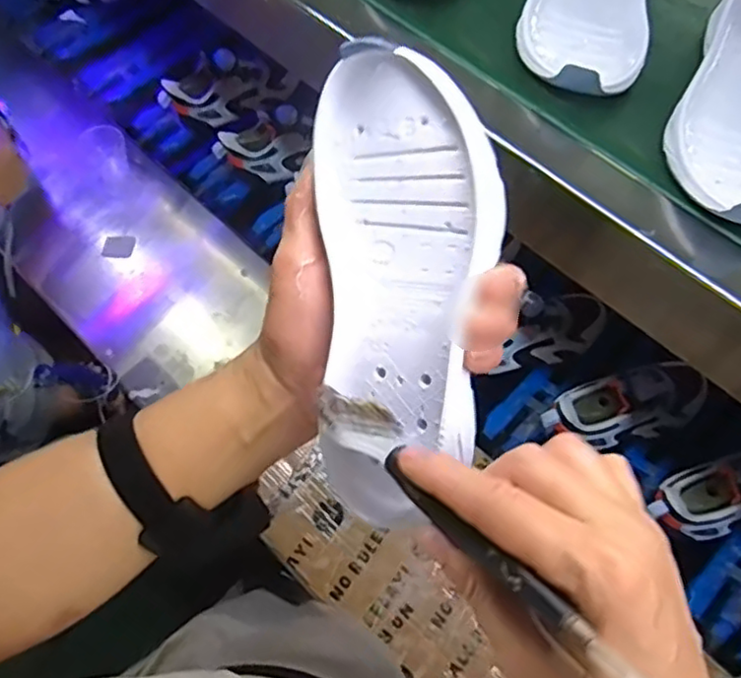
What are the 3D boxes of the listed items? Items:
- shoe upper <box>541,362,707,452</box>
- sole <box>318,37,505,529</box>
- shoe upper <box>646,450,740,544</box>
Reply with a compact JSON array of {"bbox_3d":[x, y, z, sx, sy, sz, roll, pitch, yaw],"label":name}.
[{"bbox_3d":[0.288,0.073,0.729,0.211,0.076,0.070,-7,63,-20],"label":"shoe upper"},{"bbox_3d":[0.012,-0.021,0.300,0.081,0.037,0.216,5,100,4],"label":"sole"},{"bbox_3d":[0.393,0.160,0.683,0.198,0.088,0.075,-19,65,-8],"label":"shoe upper"}]

